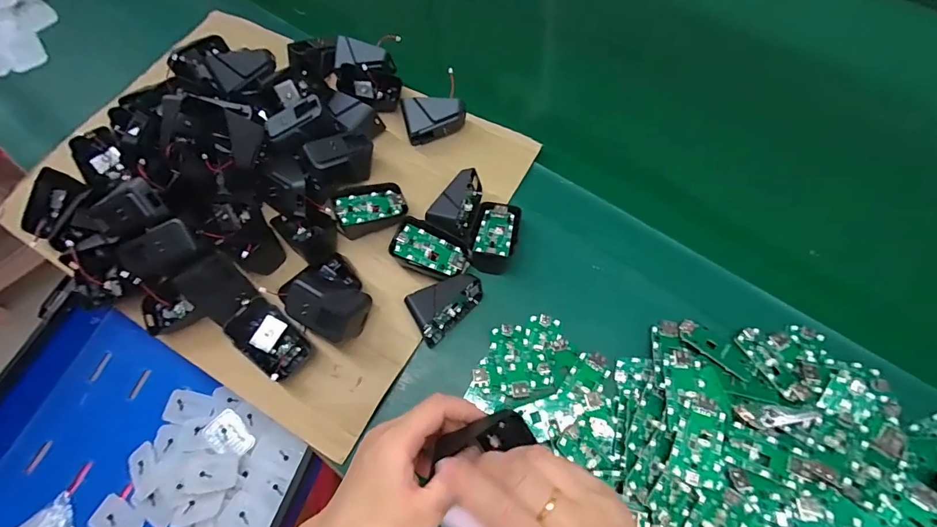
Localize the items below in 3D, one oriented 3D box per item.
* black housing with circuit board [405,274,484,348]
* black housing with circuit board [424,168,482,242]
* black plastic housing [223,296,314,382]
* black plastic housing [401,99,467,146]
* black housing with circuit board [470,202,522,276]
[{"bbox_3d":[-0.021,0.034,0.386,0.068,0.045,0.039,-37,69,-13],"label":"black housing with circuit board"},{"bbox_3d":[-0.012,-0.060,0.426,0.043,0.033,0.066,14,67,9],"label":"black housing with circuit board"},{"bbox_3d":[-0.171,0.066,0.371,0.069,0.017,0.042,48,62,-10],"label":"black plastic housing"},{"bbox_3d":[-0.035,-0.154,0.467,0.066,0.044,0.031,-14,66,-4],"label":"black plastic housing"},{"bbox_3d":[0.026,-0.028,0.415,0.041,0.034,0.068,9,67,7],"label":"black housing with circuit board"}]

